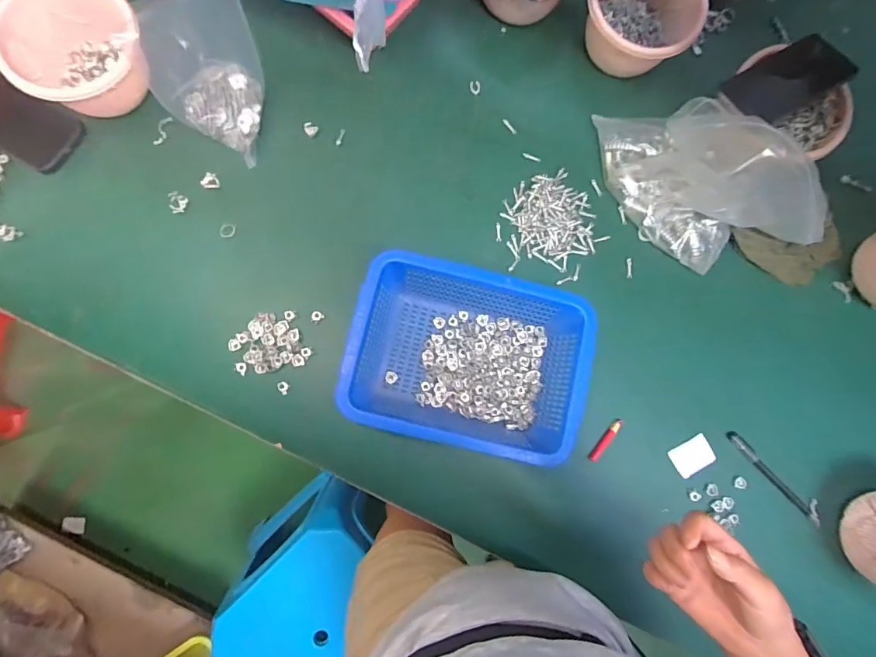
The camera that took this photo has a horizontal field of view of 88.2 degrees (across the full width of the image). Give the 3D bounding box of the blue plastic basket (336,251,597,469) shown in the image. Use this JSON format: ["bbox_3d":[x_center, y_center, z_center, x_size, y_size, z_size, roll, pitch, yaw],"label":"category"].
[{"bbox_3d":[0.032,0.033,0.537,0.266,0.092,0.193,16,83,-2],"label":"blue plastic basket"}]

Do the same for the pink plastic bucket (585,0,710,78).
[{"bbox_3d":[0.262,-0.411,0.603,0.152,0.091,0.144,44,83,2],"label":"pink plastic bucket"}]

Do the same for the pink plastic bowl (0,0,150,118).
[{"bbox_3d":[-0.419,-0.324,0.530,0.150,0.093,0.133,-34,87,-6],"label":"pink plastic bowl"}]

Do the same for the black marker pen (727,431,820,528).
[{"bbox_3d":[0.442,0.197,0.596,0.016,0.008,0.164,-43,88,-7],"label":"black marker pen"}]

